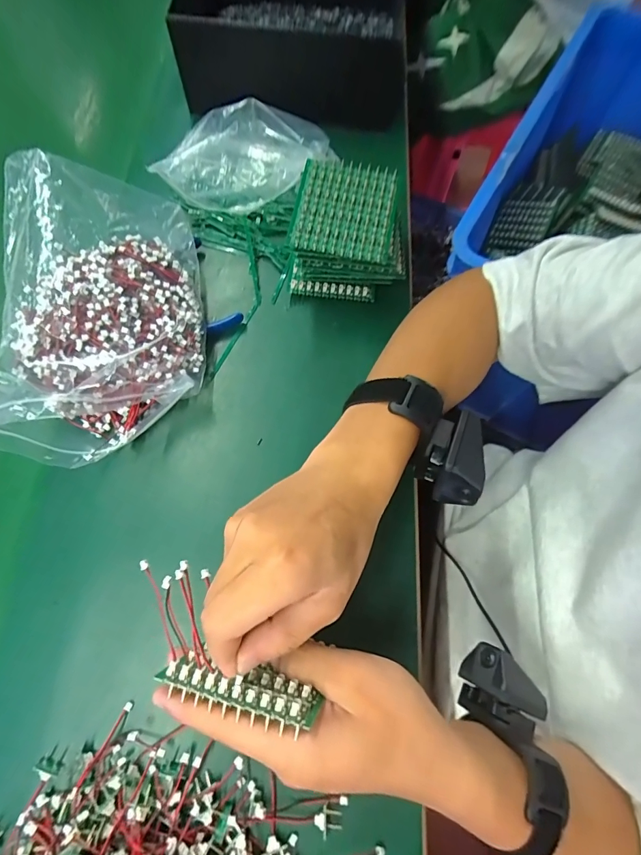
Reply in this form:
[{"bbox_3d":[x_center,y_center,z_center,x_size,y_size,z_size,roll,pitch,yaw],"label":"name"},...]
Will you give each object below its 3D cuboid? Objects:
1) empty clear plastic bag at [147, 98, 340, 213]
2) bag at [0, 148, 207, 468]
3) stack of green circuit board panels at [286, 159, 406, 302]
[{"bbox_3d":[-0.073,-0.261,0.391,0.163,0.065,0.077,-1,70,0],"label":"empty clear plastic bag"},{"bbox_3d":[-0.172,-0.099,0.322,0.140,0.093,0.245,-4,70,-2],"label":"bag"},{"bbox_3d":[0.027,-0.170,0.357,0.096,0.075,0.082,10,70,3],"label":"stack of green circuit board panels"}]

